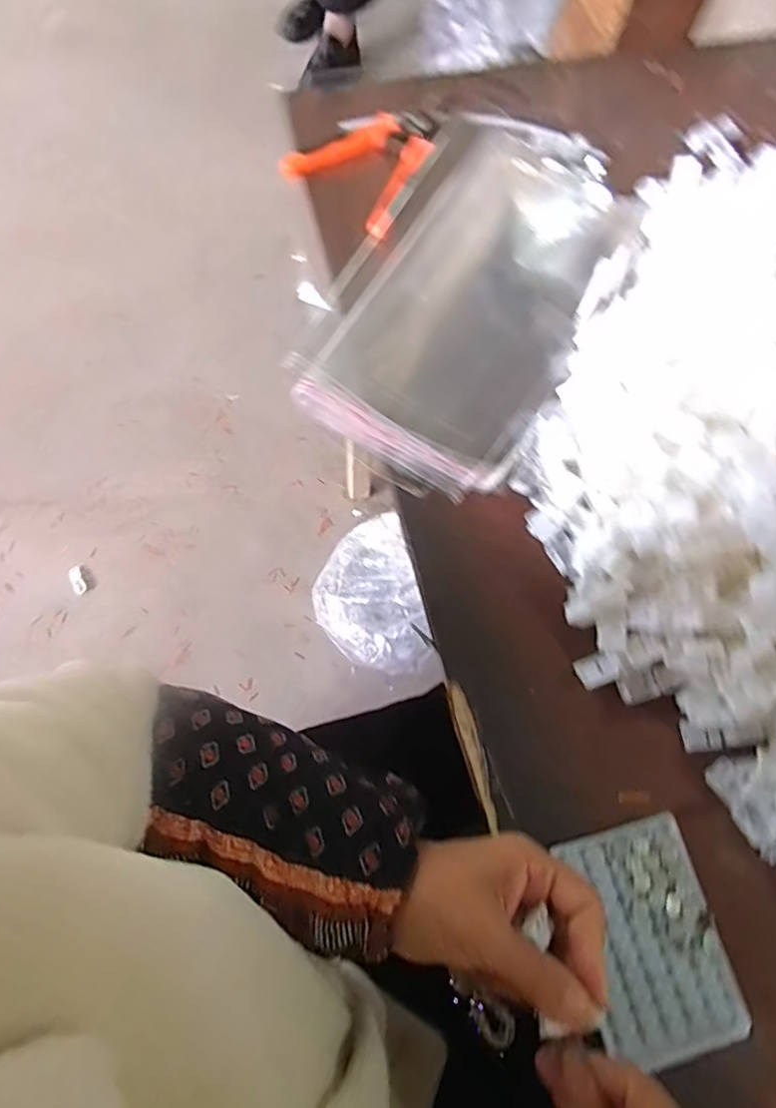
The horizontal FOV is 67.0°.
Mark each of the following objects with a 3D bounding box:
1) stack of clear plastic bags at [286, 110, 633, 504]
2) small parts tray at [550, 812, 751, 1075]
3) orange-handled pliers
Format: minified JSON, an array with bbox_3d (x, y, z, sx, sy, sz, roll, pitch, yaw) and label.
[{"bbox_3d":[0.087,-0.259,0.546,0.213,0.030,0.430,28,72,7],"label":"stack of clear plastic bags"},{"bbox_3d":[0.172,0.250,0.383,0.086,0.010,0.132,-12,71,-7],"label":"small parts tray"},{"bbox_3d":[-0.004,-0.390,0.588,0.151,0.023,0.145,-42,77,-15],"label":"orange-handled pliers"}]

